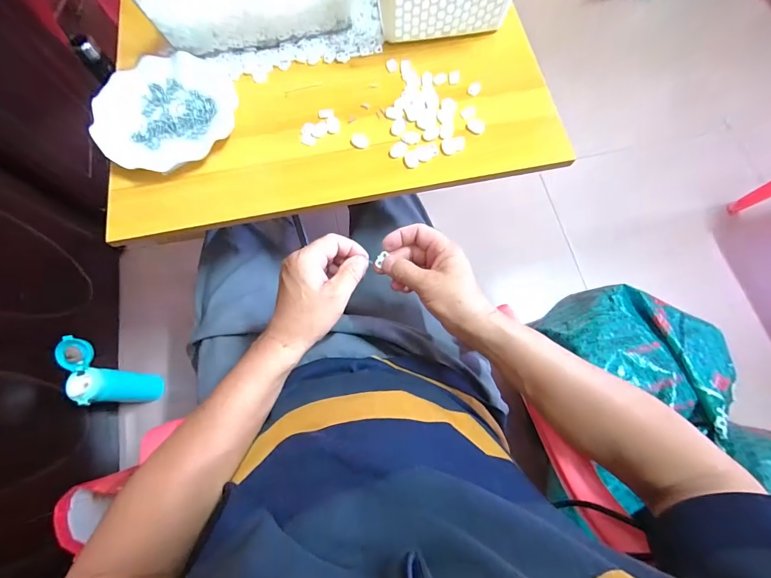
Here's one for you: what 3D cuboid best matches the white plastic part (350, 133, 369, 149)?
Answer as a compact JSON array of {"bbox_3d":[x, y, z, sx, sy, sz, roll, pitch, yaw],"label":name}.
[{"bbox_3d":[-0.034,-0.197,0.477,0.025,0.005,0.020,30,75,10],"label":"white plastic part"}]

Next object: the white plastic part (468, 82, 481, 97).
[{"bbox_3d":[0.123,-0.276,0.495,0.017,0.005,0.019,15,73,6],"label":"white plastic part"}]

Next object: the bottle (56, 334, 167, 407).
[{"bbox_3d":[-0.574,0.184,0.770,0.068,0.231,0.122,-8,72,-1],"label":"bottle"}]

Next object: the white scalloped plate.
[{"bbox_3d":[-0.293,-0.239,0.482,0.176,0.020,0.176,0,72,1],"label":"white scalloped plate"}]

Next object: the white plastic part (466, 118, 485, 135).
[{"bbox_3d":[0.120,-0.217,0.476,0.024,0.004,0.023,0,72,1],"label":"white plastic part"}]

